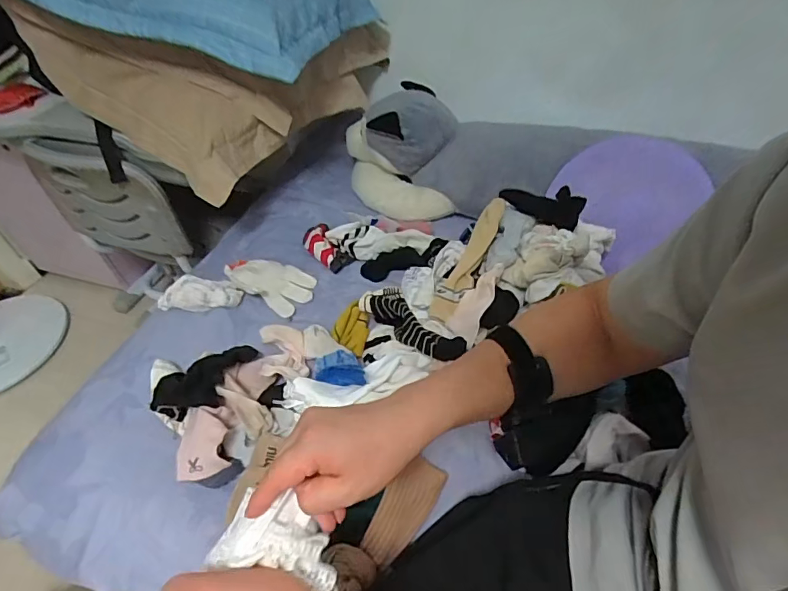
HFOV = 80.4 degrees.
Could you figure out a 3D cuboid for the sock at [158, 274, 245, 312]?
[{"bbox_3d":[-0.327,-0.003,0.780,0.136,0.046,0.051,-11,46,-4],"label":"sock"}]

